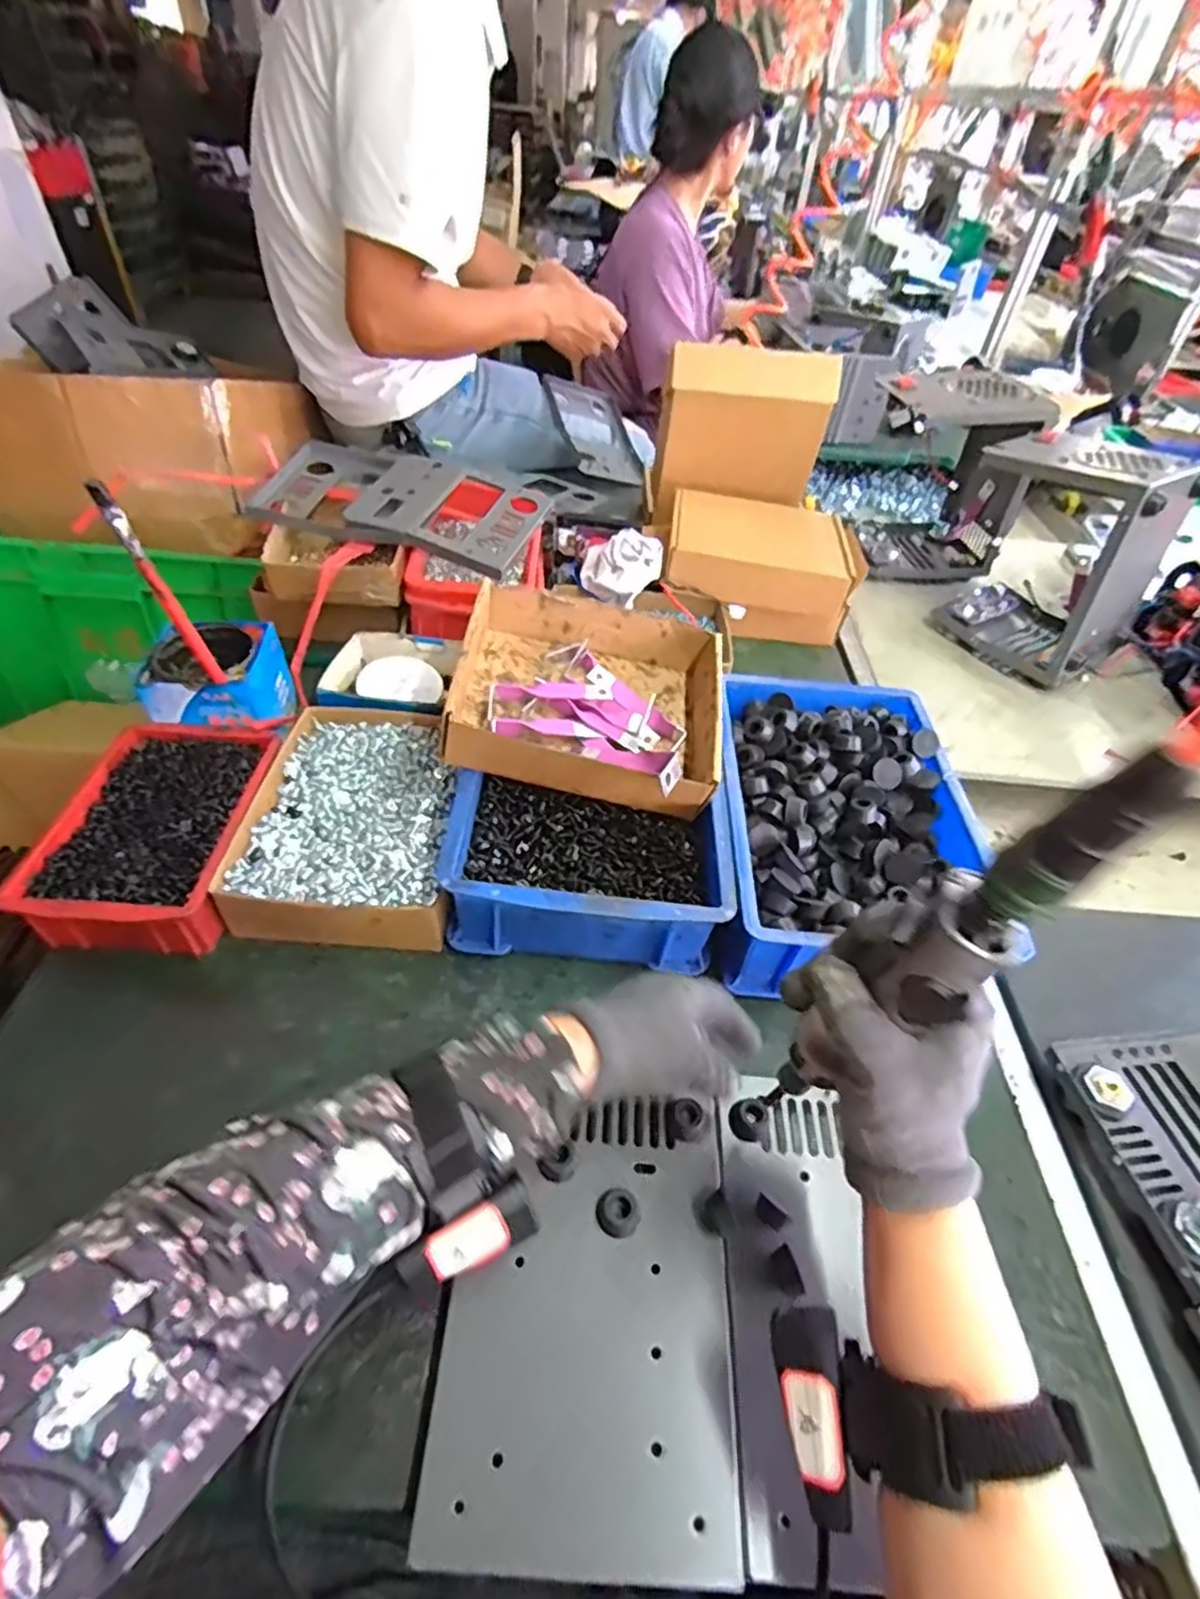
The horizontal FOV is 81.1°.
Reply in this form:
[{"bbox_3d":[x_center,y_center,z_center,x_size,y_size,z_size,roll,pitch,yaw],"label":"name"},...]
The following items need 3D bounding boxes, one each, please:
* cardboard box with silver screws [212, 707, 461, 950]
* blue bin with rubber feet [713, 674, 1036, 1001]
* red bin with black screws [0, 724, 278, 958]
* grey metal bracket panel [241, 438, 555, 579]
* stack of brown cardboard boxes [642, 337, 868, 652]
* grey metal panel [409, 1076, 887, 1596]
[{"bbox_3d":[-0.198,0.014,0.586,0.157,0.050,0.222,1,45,-4],"label":"cardboard box with silver screws"},{"bbox_3d":[0.196,0.013,0.590,0.200,0.095,0.306,4,45,-1],"label":"blue bin with rubber feet"},{"bbox_3d":[-0.341,0.028,0.550,0.136,0.056,0.198,3,45,-2],"label":"red bin with black screws"},{"bbox_3d":[-0.215,-0.333,0.784,0.316,0.047,0.178,12,56,5],"label":"grey metal bracket panel"},{"bbox_3d":[0.192,-0.368,0.852,0.225,0.233,0.262,2,45,-4],"label":"stack of brown cardboard boxes"},{"bbox_3d":[0.035,0.263,0.380,0.220,0.023,0.216,5,45,0],"label":"grey metal panel"}]

